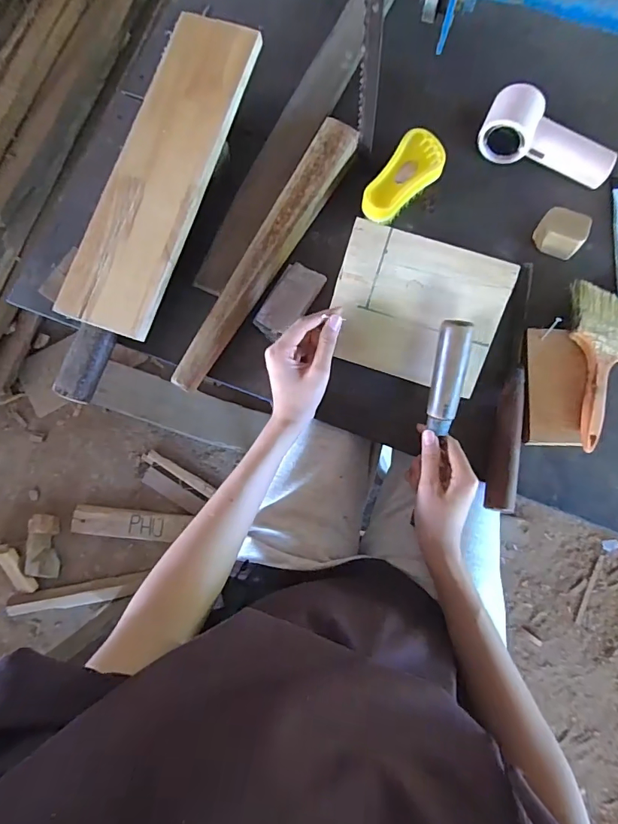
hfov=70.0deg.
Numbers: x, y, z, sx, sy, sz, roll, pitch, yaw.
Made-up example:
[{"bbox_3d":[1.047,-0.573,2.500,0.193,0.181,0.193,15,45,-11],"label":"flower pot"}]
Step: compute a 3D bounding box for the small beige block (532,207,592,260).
[{"bbox_3d":[0.297,-0.211,0.521,0.053,0.037,0.040,23,80,5],"label":"small beige block"}]

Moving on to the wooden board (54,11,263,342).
[{"bbox_3d":[-0.168,-0.274,0.503,0.108,0.014,0.379,18,80,4],"label":"wooden board"}]

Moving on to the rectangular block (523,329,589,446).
[{"bbox_3d":[0.278,-0.028,0.495,0.060,0.013,0.130,5,83,1],"label":"rectangular block"}]

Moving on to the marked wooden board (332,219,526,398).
[{"bbox_3d":[0.112,-0.106,0.467,0.172,0.007,0.143,18,112,3],"label":"marked wooden board"}]

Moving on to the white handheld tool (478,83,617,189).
[{"bbox_3d":[0.294,-0.333,0.537,0.161,0.045,0.064,24,81,5],"label":"white handheld tool"}]

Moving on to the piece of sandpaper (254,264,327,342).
[{"bbox_3d":[-0.023,-0.132,0.528,0.049,0.012,0.098,29,84,4],"label":"piece of sandpaper"}]

